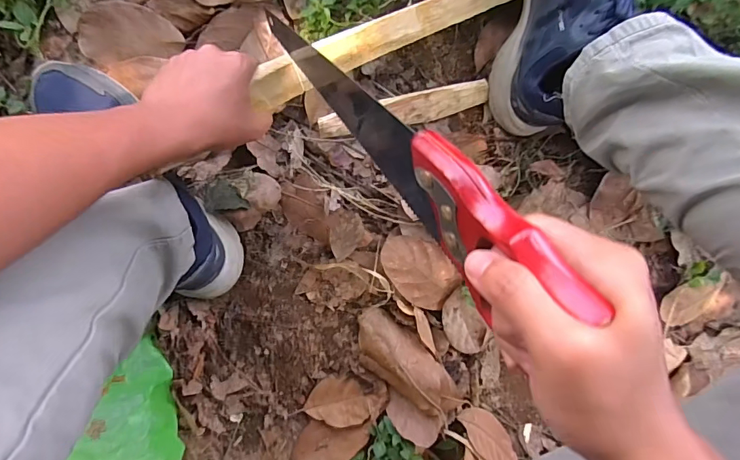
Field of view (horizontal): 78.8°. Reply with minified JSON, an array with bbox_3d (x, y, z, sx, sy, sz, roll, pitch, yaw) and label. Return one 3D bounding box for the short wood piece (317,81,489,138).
[{"bbox_3d":[0.044,-0.150,0.567,0.216,0.023,0.035,-14,94,-6],"label":"short wood piece"}]

